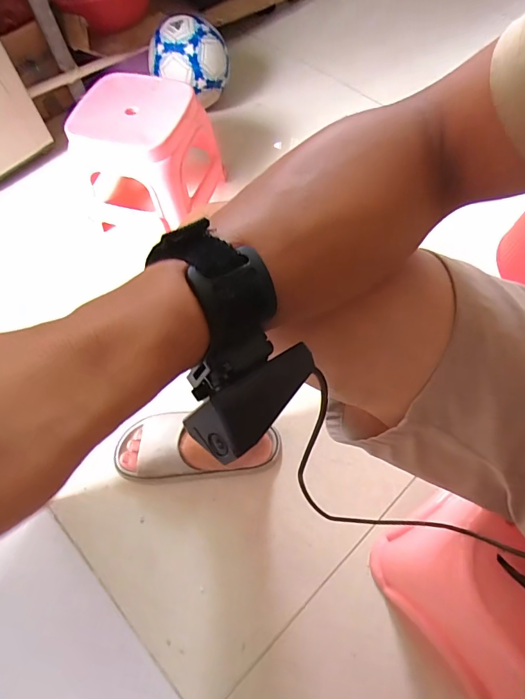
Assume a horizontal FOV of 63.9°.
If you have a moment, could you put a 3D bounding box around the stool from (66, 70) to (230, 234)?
[{"bbox_3d":[-0.235,-0.390,0.864,0.240,0.215,0.233,8,64,6],"label":"stool"}]

